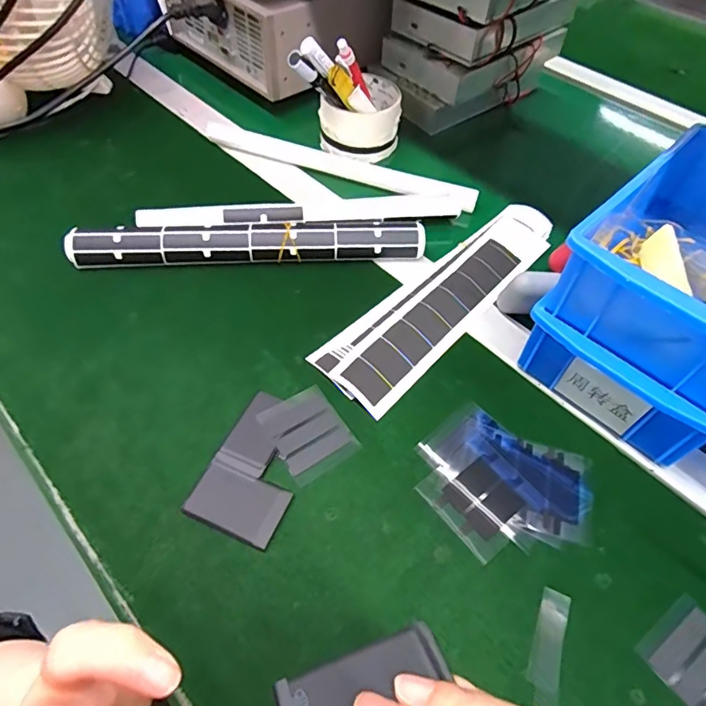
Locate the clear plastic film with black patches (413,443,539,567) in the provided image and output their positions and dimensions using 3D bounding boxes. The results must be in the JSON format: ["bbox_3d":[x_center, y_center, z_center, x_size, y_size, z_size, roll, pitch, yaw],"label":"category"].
[{"bbox_3d":[0.081,0.093,0.321,0.056,0.004,0.061,-33,62,-24],"label":"clear plastic film with black patches"}]

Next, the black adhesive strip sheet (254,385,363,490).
[{"bbox_3d":[-0.031,0.055,0.343,0.049,0.004,0.059,-28,65,-24],"label":"black adhesive strip sheet"}]

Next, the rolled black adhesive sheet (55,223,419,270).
[{"bbox_3d":[-0.087,-0.093,0.426,0.291,0.030,0.026,-2,54,-5],"label":"rolled black adhesive sheet"}]

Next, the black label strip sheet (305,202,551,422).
[{"bbox_3d":[0.086,-0.056,0.421,0.068,0.013,0.274,38,60,22],"label":"black label strip sheet"}]

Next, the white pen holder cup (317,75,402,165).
[{"bbox_3d":[0.008,-0.251,0.534,0.082,0.052,0.086,2,54,-2],"label":"white pen holder cup"}]

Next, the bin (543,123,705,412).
[{"bbox_3d":[0.234,-0.065,0.325,0.125,0.063,0.198,38,60,22],"label":"bin"}]

